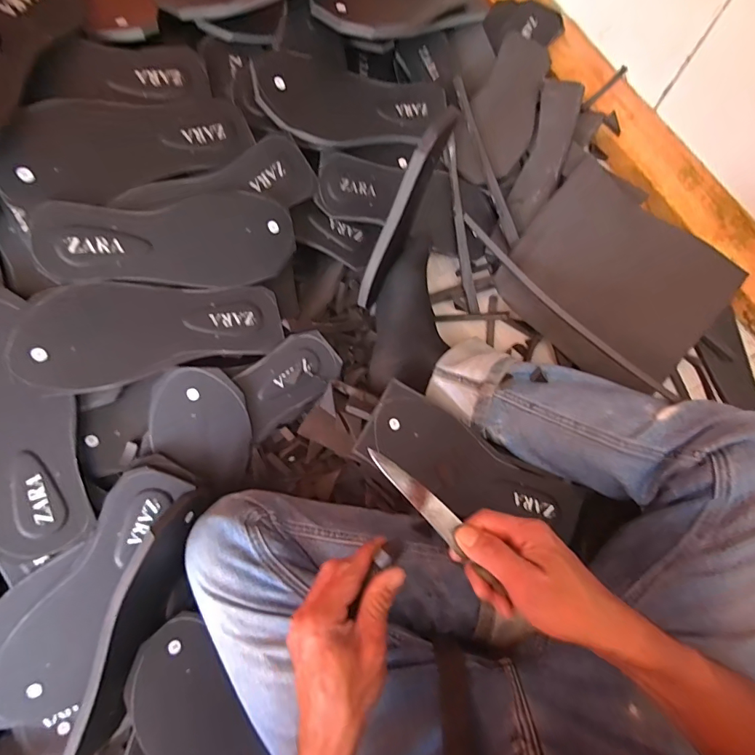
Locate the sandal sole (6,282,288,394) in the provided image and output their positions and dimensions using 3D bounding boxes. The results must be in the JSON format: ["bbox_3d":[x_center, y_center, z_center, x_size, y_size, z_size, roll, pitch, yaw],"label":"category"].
[{"bbox_3d":[-0.229,-0.054,0.447,0.246,0.012,0.098,-15,98,-25],"label":"sandal sole"}]

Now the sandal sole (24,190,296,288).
[{"bbox_3d":[-0.213,-0.143,0.457,0.246,0.009,0.099,-16,98,-25],"label":"sandal sole"}]

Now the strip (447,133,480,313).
[{"bbox_3d":[0.115,-0.205,0.585,0.016,0.010,0.230,-9,97,-1],"label":"strip"}]

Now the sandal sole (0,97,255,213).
[{"bbox_3d":[-0.256,-0.245,0.445,0.247,0.007,0.097,-27,94,-25],"label":"sandal sole"}]

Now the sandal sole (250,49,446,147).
[{"bbox_3d":[-0.028,-0.352,0.544,0.249,0.017,0.109,-8,89,-22],"label":"sandal sole"}]

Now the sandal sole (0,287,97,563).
[{"bbox_3d":[-0.340,0.042,0.397,0.089,0.018,0.252,-23,98,-24],"label":"sandal sole"}]

